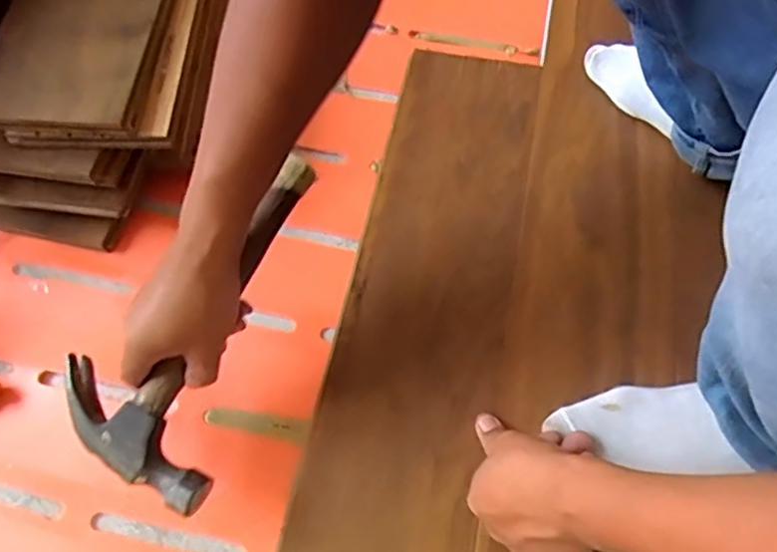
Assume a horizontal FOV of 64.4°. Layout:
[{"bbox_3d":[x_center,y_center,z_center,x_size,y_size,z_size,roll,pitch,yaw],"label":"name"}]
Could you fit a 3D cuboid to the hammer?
[{"bbox_3d":[-0.136,0.026,0.484,0.143,0.028,0.272,30,80,16],"label":"hammer"}]

